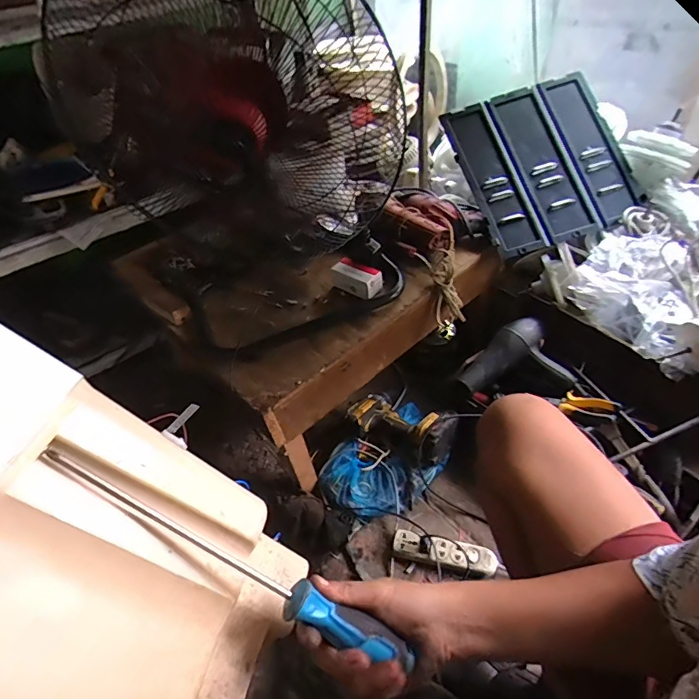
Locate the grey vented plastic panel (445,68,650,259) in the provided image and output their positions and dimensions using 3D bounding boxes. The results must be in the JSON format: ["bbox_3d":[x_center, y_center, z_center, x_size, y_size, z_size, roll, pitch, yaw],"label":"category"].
[{"bbox_3d":[0.414,-0.402,0.954,0.326,0.044,0.352,-20,82,-4],"label":"grey vented plastic panel"}]

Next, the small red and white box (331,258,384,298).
[{"bbox_3d":[0.014,-0.144,0.873,0.108,0.049,0.050,28,54,32],"label":"small red and white box"}]

